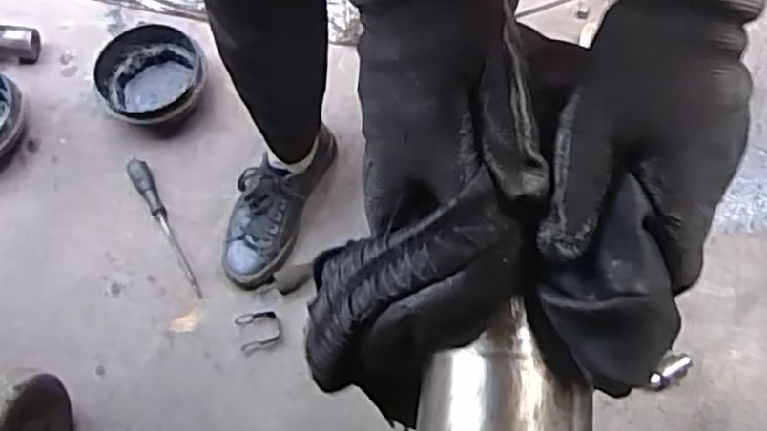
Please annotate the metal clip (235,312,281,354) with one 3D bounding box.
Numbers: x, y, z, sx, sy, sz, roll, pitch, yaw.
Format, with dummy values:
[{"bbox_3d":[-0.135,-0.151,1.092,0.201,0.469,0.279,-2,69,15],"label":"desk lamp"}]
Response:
[{"bbox_3d":[-0.168,0.153,0.956,0.057,0.007,0.053,-17,67,-5],"label":"metal clip"}]

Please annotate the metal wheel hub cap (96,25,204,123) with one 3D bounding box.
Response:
[{"bbox_3d":[-0.356,-0.211,1.088,0.158,0.056,0.158,-1,67,2],"label":"metal wheel hub cap"}]

